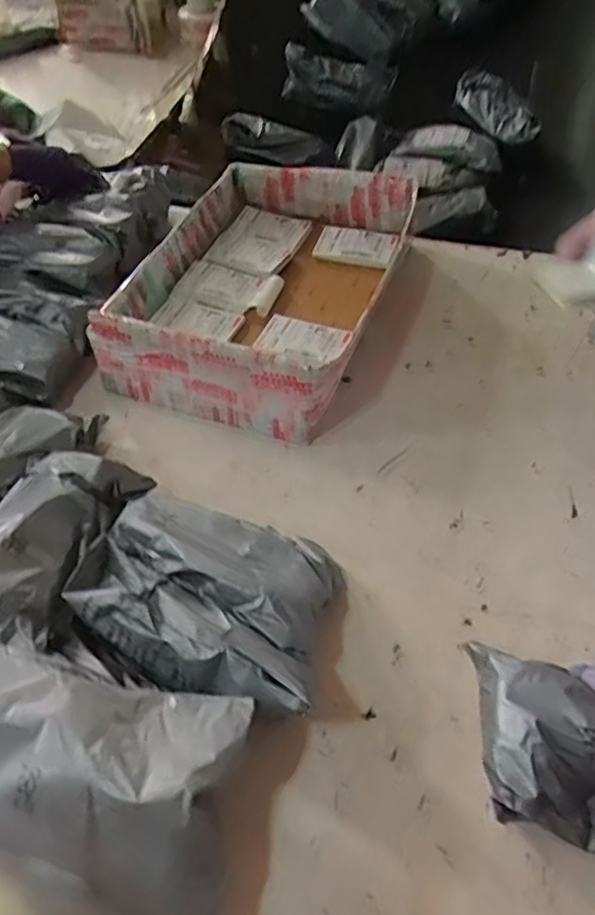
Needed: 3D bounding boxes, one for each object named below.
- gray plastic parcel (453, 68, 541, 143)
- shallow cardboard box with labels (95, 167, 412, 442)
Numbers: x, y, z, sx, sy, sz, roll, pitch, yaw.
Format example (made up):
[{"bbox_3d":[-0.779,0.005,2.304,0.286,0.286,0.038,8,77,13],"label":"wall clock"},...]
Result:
[{"bbox_3d":[0.422,-0.733,1.337,0.066,0.110,0.226,-24,54,-14],"label":"gray plastic parcel"},{"bbox_3d":[-0.053,-0.261,0.954,0.375,0.118,0.495,16,55,16],"label":"shallow cardboard box with labels"}]

